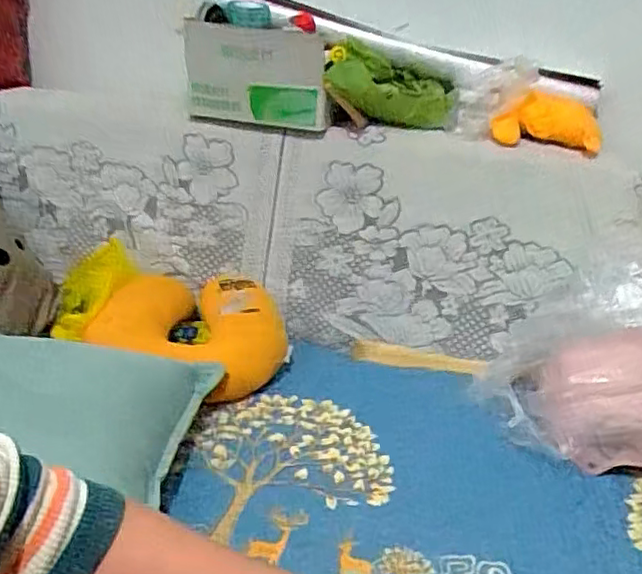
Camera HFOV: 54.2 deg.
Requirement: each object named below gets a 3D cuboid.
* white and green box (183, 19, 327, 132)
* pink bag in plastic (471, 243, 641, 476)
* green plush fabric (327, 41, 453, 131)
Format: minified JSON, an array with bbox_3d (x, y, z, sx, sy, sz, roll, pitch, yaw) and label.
[{"bbox_3d":[-0.110,-0.337,1.018,0.253,0.162,0.038,13,37,20],"label":"white and green box"},{"bbox_3d":[0.383,0.102,0.808,0.348,0.258,0.135,16,28,25],"label":"pink bag in plastic"},{"bbox_3d":[0.120,-0.328,1.052,0.216,0.104,0.059,23,28,6],"label":"green plush fabric"}]

